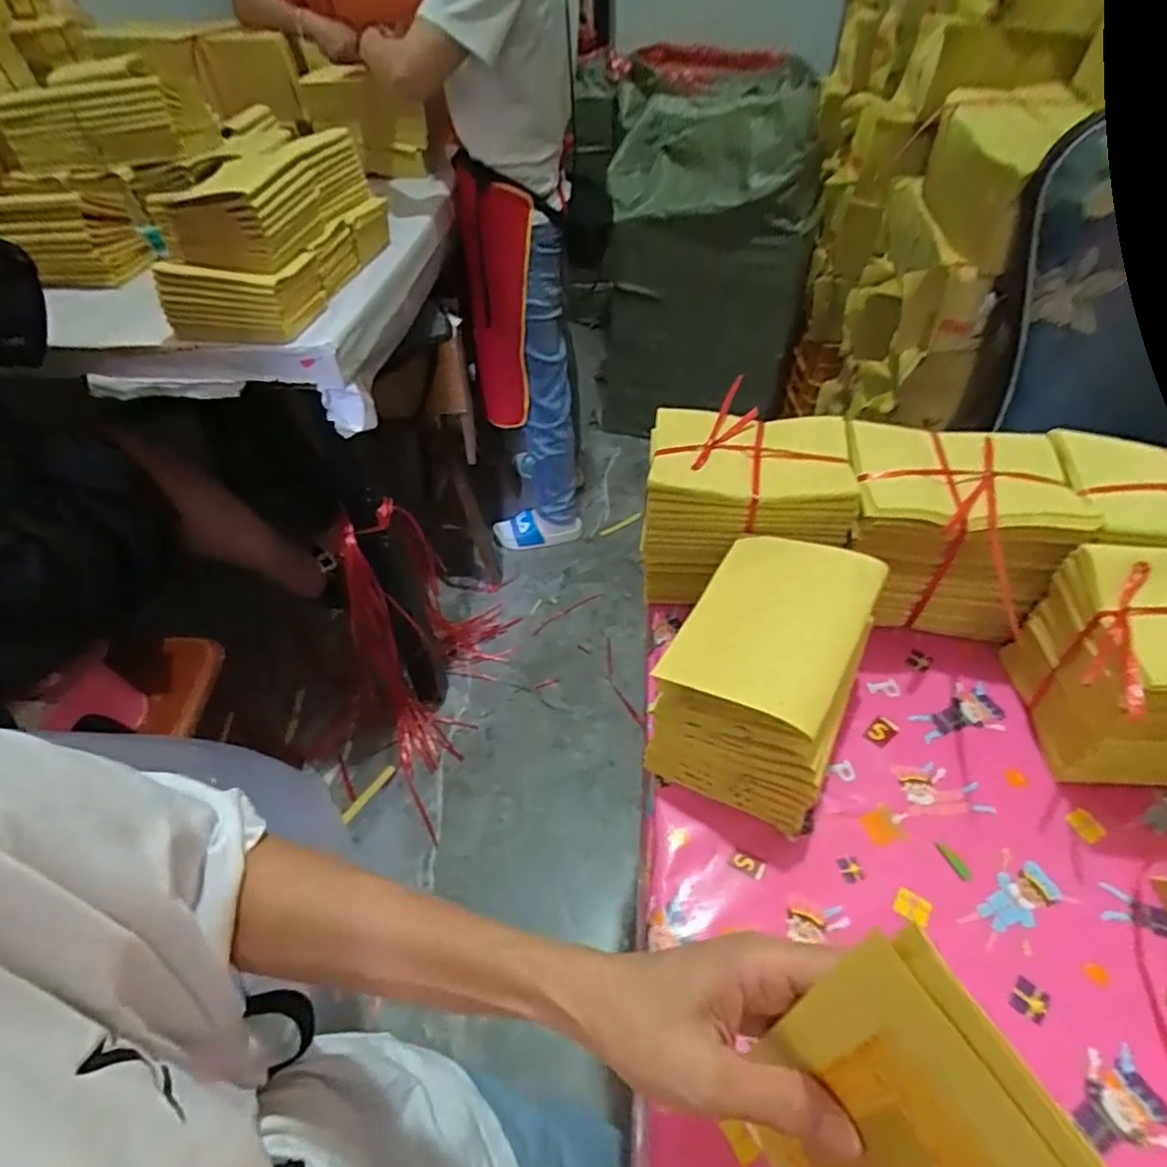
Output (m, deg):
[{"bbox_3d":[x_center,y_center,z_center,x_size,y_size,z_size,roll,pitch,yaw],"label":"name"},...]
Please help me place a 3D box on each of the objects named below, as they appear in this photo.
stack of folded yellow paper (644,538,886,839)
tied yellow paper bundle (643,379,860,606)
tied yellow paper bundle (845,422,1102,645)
[{"bbox_3d":[0.133,0.063,0.480,0.118,0.119,0.176,20,50,20],"label":"stack of folded yellow paper"},{"bbox_3d":[0.139,-0.066,0.574,0.165,0.130,0.116,5,47,7],"label":"tied yellow paper bundle"},{"bbox_3d":[0.302,-0.038,0.551,0.159,0.146,0.116,8,47,10],"label":"tied yellow paper bundle"}]

